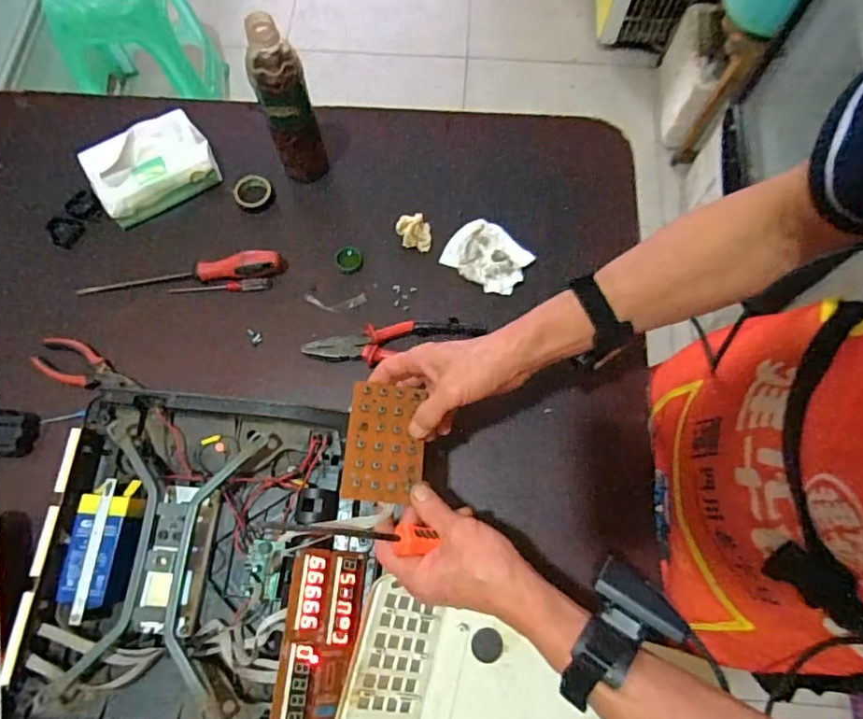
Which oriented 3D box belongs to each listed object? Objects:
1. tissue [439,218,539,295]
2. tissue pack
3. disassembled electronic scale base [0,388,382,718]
[{"bbox_3d":[0.071,-0.127,0.685,0.076,0.017,0.100,-43,76,-13],"label":"tissue"},{"bbox_3d":[-0.352,-0.246,0.688,0.145,0.063,0.089,-29,74,-9],"label":"tissue pack"},{"bbox_3d":[-0.228,0.198,0.543,0.308,0.058,0.316,5,71,2],"label":"disassembled electronic scale base"}]

